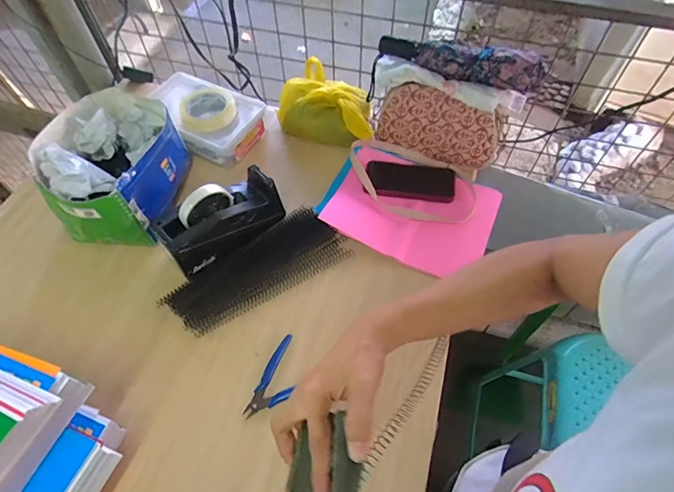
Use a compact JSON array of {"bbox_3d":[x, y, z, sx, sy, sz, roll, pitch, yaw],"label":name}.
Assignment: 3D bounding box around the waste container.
[{"bbox_3d":[-0.379,-0.137,0.708,0.201,0.121,0.245,9,58,7],"label":"waste container"}]

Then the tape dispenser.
[{"bbox_3d":[-0.188,-0.044,0.670,0.077,0.103,0.195,38,66,22],"label":"tape dispenser"}]

